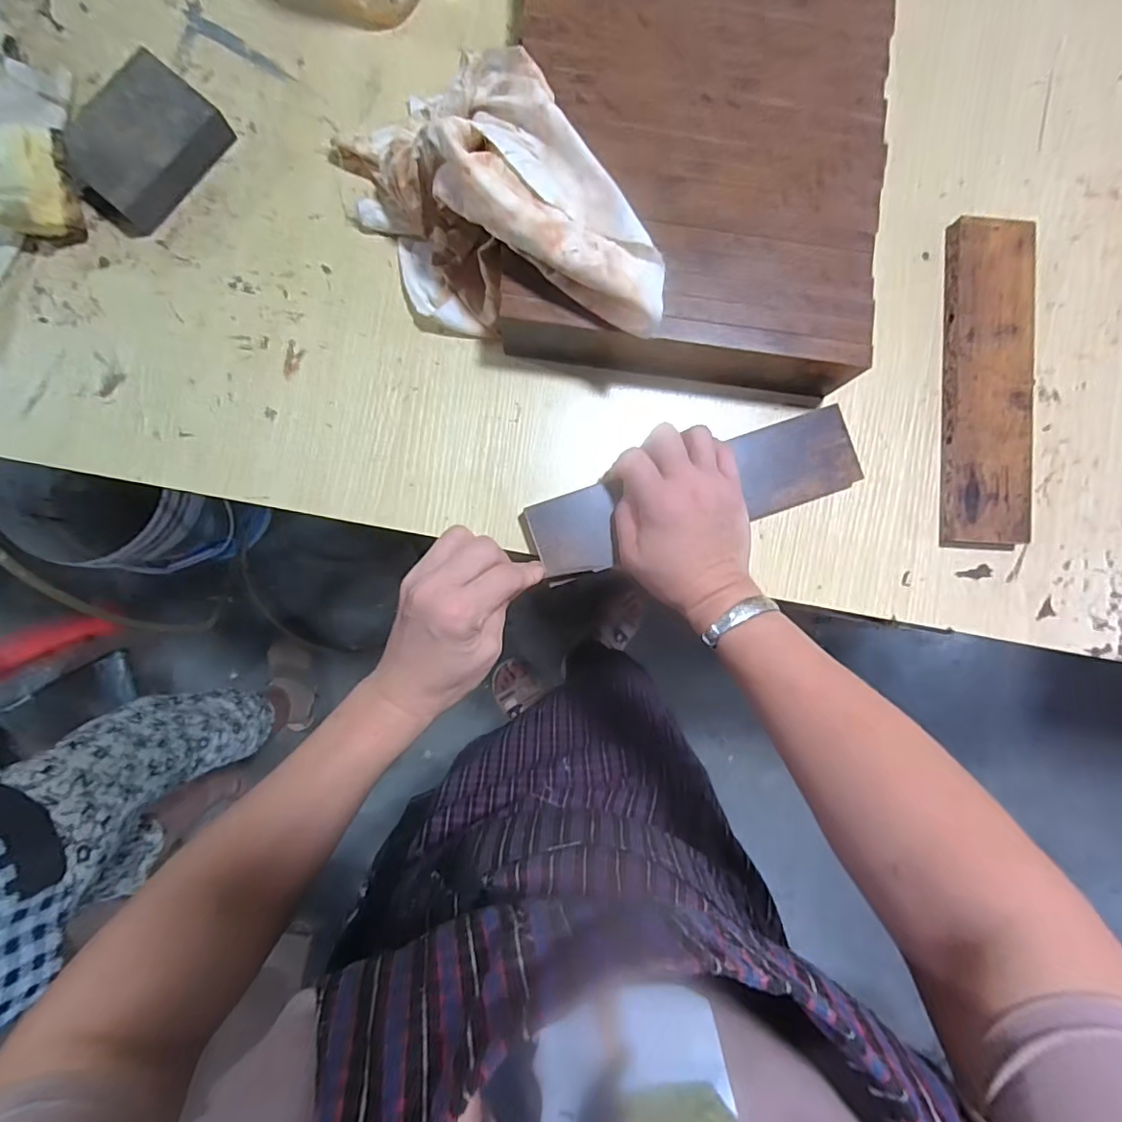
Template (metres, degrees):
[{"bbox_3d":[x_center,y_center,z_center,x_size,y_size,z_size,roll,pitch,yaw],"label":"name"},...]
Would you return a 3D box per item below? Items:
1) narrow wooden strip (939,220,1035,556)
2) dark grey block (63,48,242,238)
[{"bbox_3d":[0.329,-0.136,0.420,0.064,0.017,0.250,4,86,-4],"label":"narrow wooden strip"},{"bbox_3d":[-0.290,-0.289,0.378,0.068,0.032,0.108,38,85,-1],"label":"dark grey block"}]

